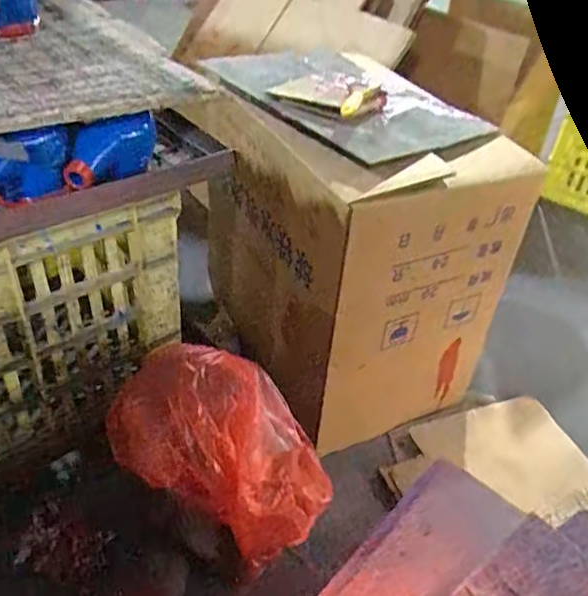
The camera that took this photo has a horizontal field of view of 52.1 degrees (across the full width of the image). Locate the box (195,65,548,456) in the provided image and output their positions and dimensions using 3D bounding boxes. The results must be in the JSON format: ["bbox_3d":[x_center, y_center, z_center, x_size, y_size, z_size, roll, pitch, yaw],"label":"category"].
[{"bbox_3d":[0.088,-0.078,0.972,0.293,0.454,0.416,-17,44,-25],"label":"box"}]

